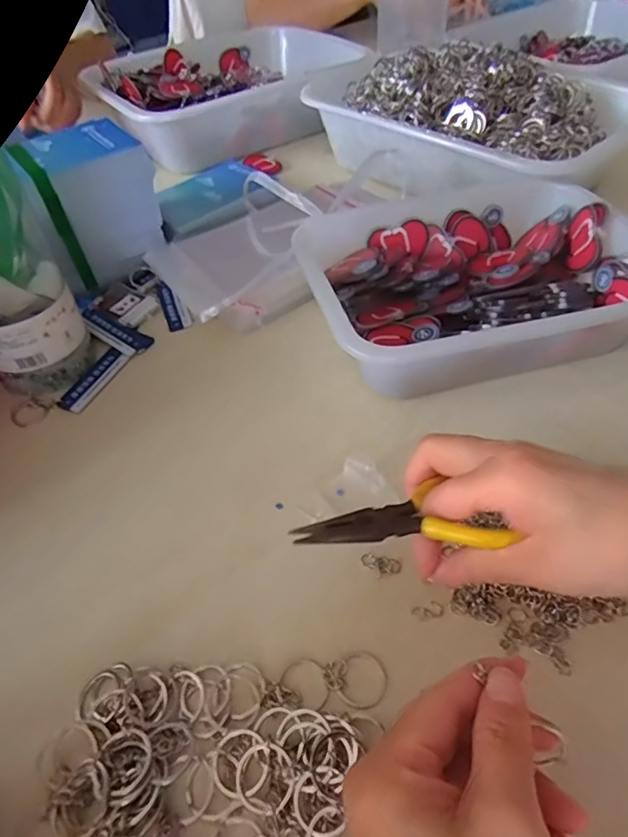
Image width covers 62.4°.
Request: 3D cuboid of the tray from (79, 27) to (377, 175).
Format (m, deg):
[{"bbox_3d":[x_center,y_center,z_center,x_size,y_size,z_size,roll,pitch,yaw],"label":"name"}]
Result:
[{"bbox_3d":[-0.118,-0.429,0.682,0.237,0.073,0.325,29,56,25],"label":"tray"}]

